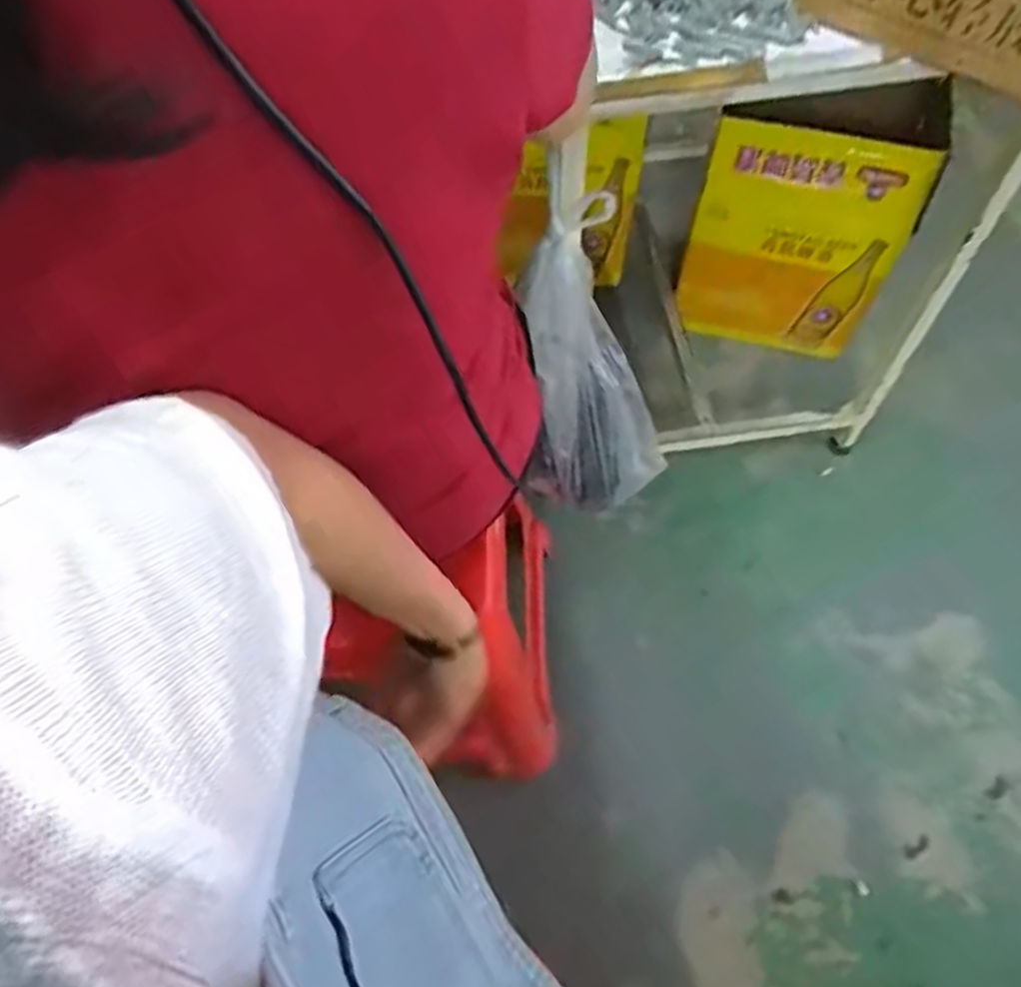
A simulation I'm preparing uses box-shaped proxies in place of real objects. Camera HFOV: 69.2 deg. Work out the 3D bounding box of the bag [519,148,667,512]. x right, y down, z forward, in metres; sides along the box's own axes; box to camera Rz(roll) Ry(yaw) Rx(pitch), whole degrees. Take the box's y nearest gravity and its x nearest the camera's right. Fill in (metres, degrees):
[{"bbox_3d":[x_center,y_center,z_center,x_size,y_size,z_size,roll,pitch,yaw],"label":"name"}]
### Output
[{"bbox_3d":[0.089,-0.142,0.837,0.139,0.385,0.063,-22,42,-8],"label":"bag"}]

